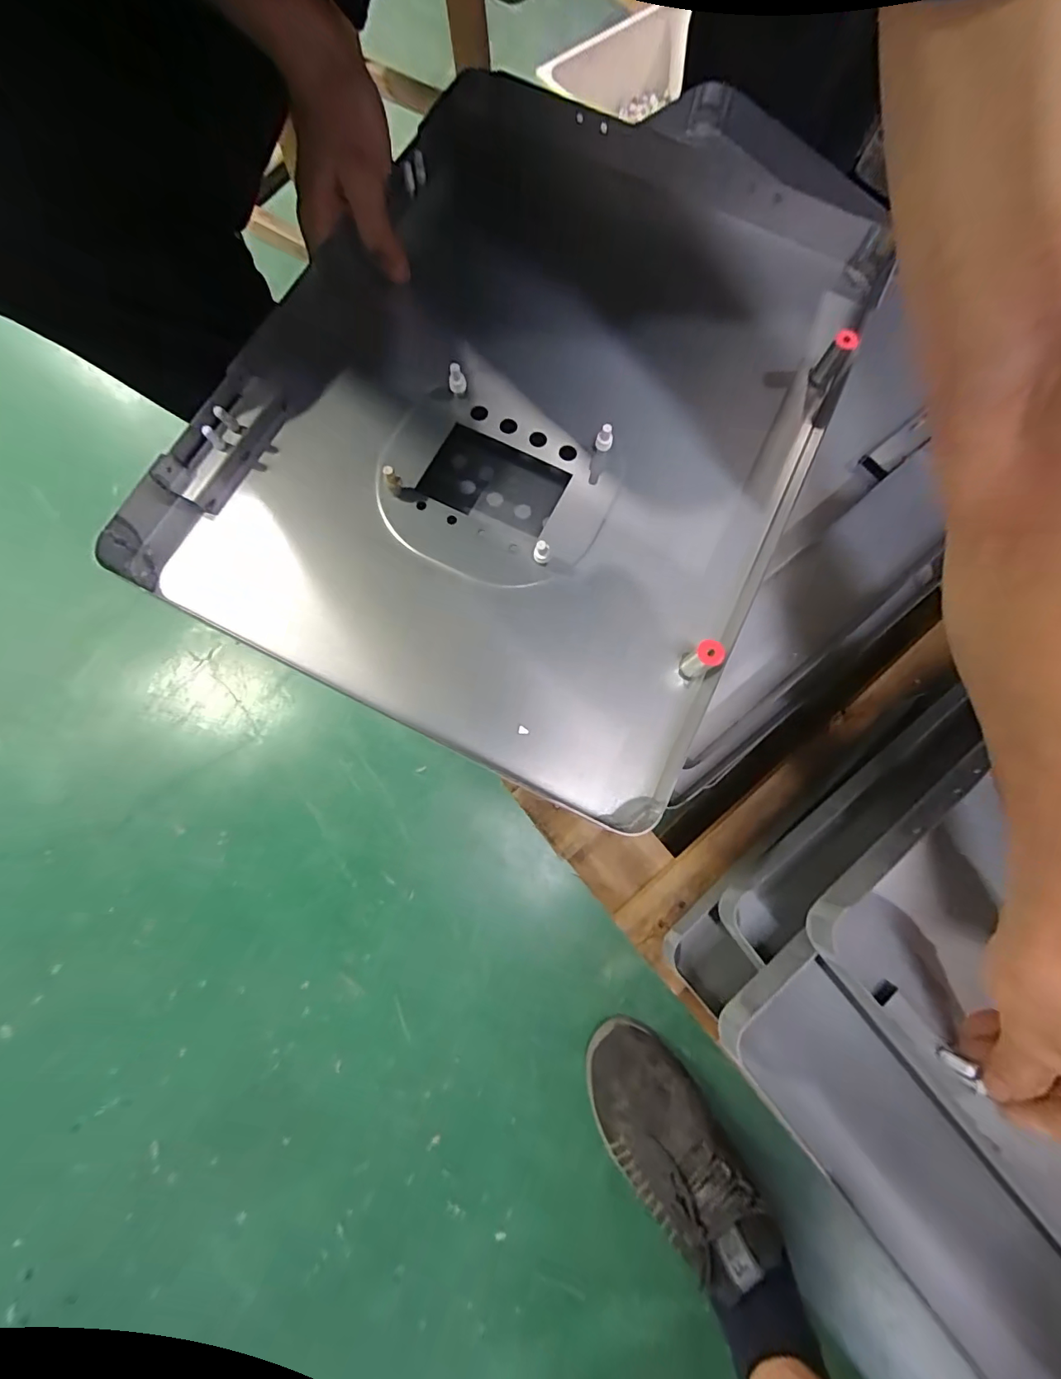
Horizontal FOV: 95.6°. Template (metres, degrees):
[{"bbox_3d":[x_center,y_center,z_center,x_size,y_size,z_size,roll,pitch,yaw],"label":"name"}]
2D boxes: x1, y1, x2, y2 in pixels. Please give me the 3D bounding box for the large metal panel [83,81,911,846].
[{"bbox_3d":[0.017,-0.205,0.332,0.351,0.049,0.493,26,78,5],"label":"large metal panel"}]

